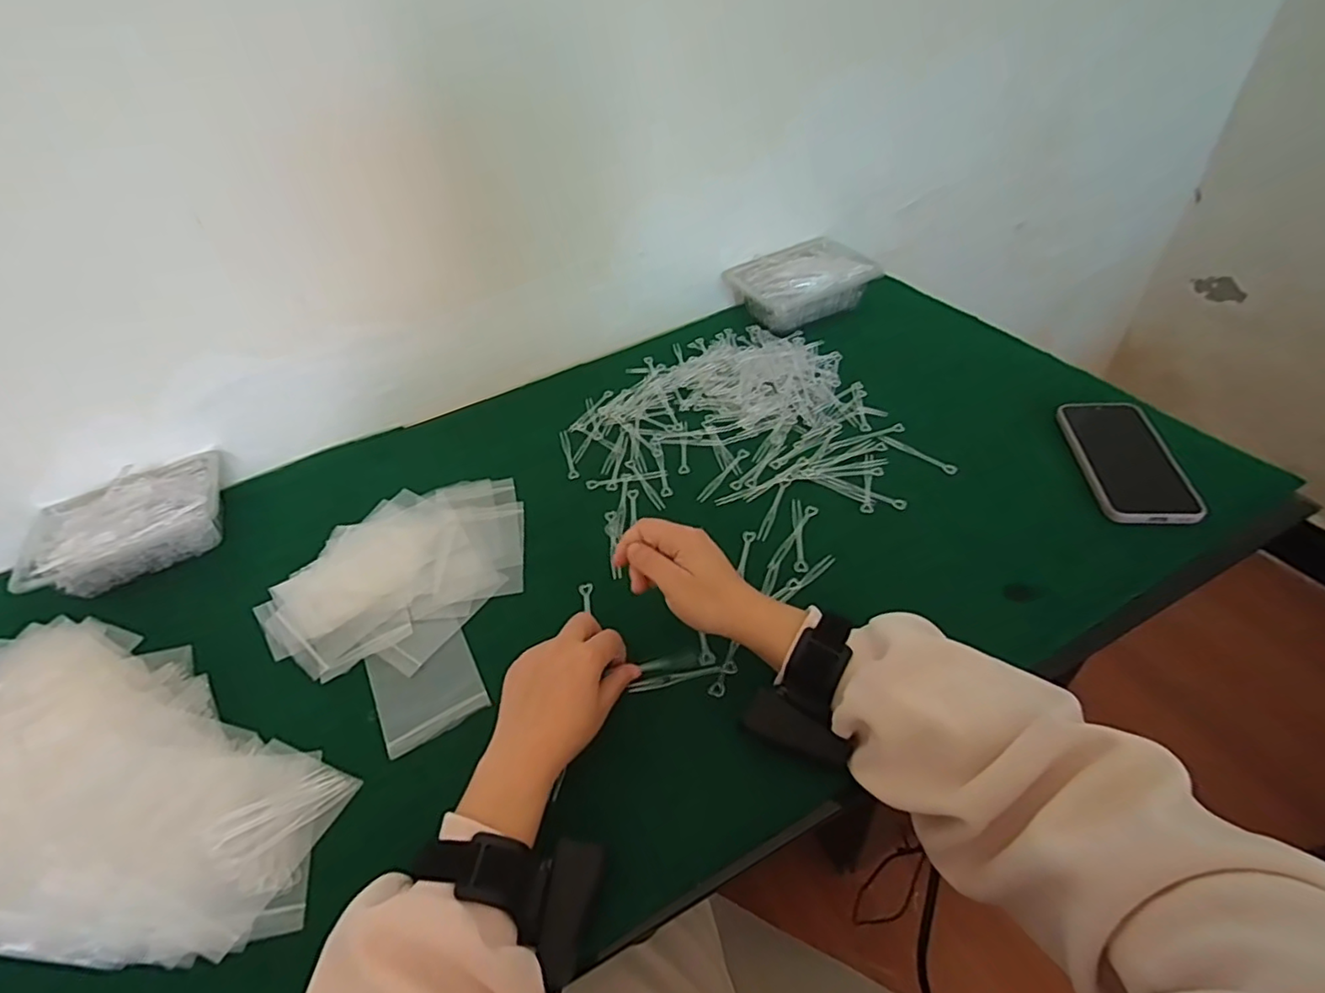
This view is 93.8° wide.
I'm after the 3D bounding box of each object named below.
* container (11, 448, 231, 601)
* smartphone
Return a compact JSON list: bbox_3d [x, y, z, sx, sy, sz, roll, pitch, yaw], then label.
[{"bbox_3d":[-0.553,0.030,0.651,0.180,0.052,0.115,-24,48,-16],"label":"container"},{"bbox_3d":[0.445,-0.036,0.594,0.080,0.011,0.155,-1,48,11],"label":"smartphone"}]

